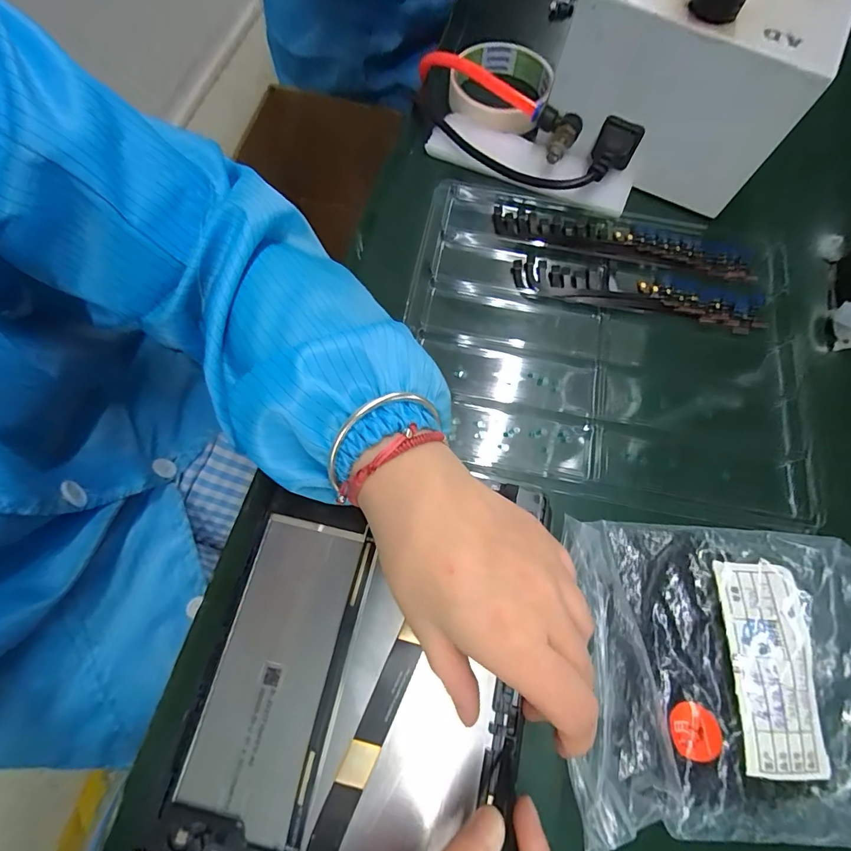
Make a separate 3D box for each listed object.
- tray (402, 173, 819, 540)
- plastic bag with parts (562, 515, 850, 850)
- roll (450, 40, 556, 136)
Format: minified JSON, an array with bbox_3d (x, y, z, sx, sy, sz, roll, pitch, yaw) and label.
[{"bbox_3d":[0.116,-0.059,0.291,0.252,0.020,0.220,8,71,4],"label":"tray"},{"bbox_3d":[0.152,0.122,0.213,0.165,0.029,0.142,2,71,2],"label":"plastic bag with parts"},{"bbox_3d":[0.061,-0.276,0.349,0.075,0.024,0.087,21,72,9],"label":"roll"}]

